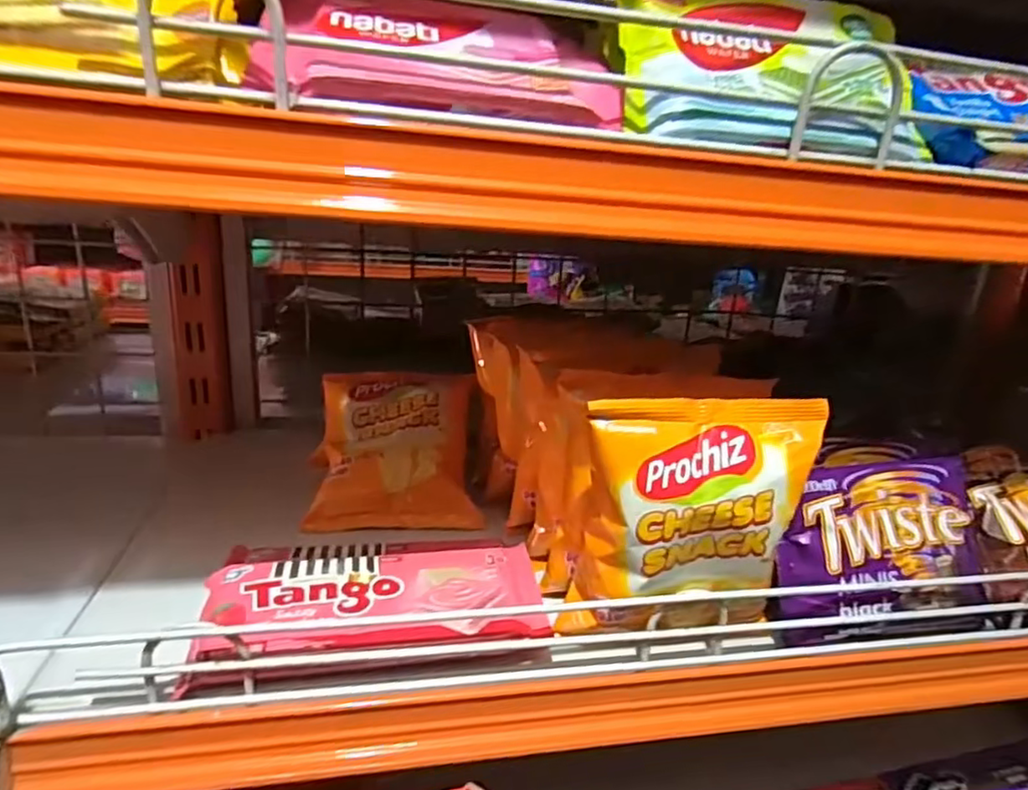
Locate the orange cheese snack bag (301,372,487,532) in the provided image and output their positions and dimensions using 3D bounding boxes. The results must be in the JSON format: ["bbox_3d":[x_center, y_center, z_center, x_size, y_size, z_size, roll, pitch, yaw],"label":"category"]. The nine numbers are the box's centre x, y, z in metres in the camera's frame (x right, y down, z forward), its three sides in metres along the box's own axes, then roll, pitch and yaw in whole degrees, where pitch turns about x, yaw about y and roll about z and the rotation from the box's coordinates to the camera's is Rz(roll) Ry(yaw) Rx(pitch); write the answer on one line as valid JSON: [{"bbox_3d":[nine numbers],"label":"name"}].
[{"bbox_3d":[-0.089,0.036,0.480,0.120,0.039,0.140,-5,49,-1],"label":"orange cheese snack bag"}]

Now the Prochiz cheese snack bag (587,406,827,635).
[{"bbox_3d":[0.090,0.060,0.309,0.114,0.112,0.028,2,19,-8],"label":"Prochiz cheese snack bag"}]

